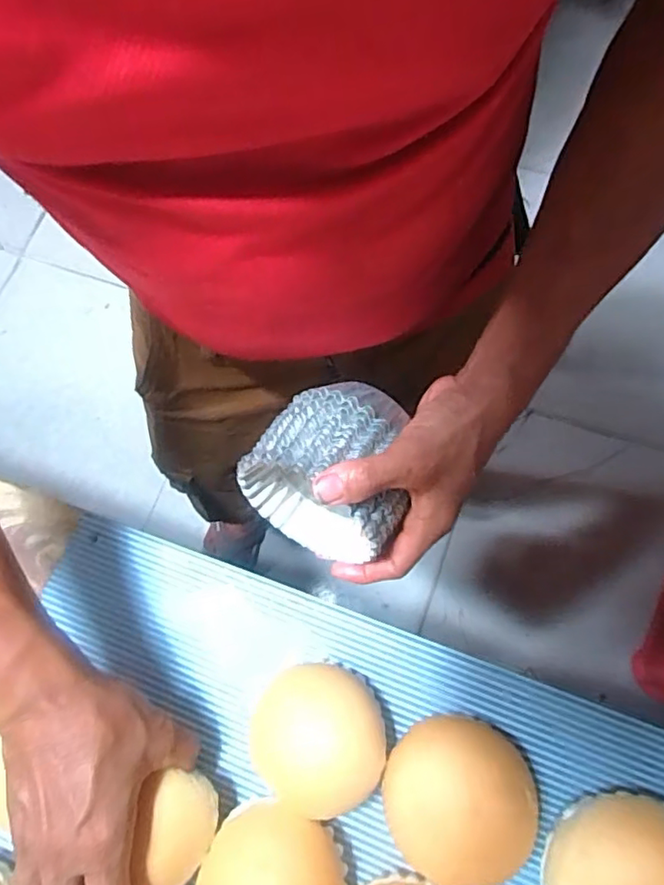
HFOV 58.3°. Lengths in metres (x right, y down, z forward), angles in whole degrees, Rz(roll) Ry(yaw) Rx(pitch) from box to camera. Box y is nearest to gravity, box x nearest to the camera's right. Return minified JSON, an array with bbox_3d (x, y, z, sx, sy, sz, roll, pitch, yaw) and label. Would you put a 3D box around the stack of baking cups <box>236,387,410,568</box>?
[{"bbox_3d":[0.006,0.015,0.387,0.098,0.093,0.100,34,75,10],"label":"stack of baking cups"}]

